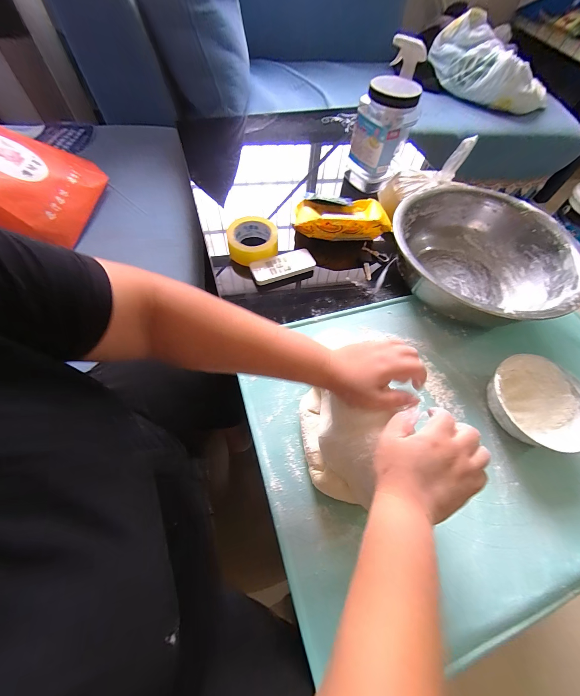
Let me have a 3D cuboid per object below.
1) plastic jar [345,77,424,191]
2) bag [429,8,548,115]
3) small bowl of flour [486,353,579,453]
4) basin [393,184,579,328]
[{"bbox_3d":[0.232,-0.549,0.723,0.129,0.230,0.144,12,61,3],"label":"plastic jar"},{"bbox_3d":[0.857,-1.199,1.174,0.523,0.188,0.248,43,66,4],"label":"bag"},{"bbox_3d":[0.386,0.087,0.430,0.150,0.061,0.140,2,61,-3],"label":"small bowl of flour"},{"bbox_3d":[0.362,-0.169,0.544,0.320,0.112,0.325,2,61,-3],"label":"basin"}]

